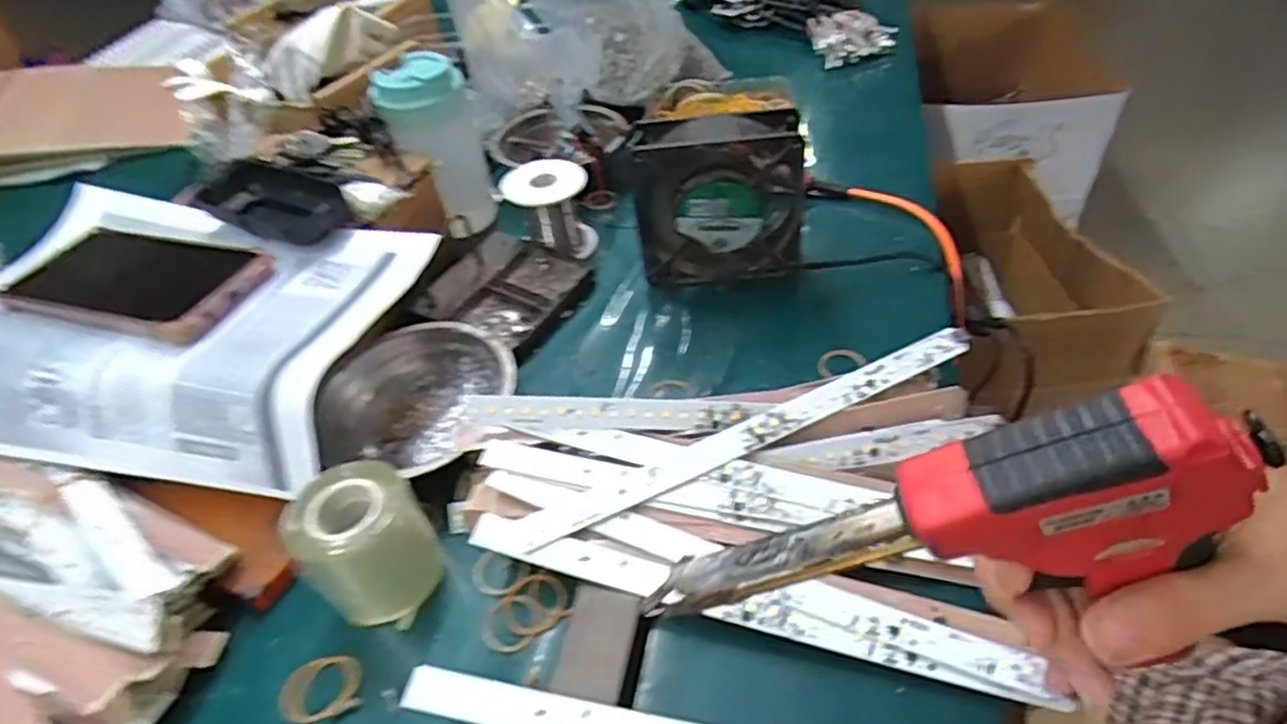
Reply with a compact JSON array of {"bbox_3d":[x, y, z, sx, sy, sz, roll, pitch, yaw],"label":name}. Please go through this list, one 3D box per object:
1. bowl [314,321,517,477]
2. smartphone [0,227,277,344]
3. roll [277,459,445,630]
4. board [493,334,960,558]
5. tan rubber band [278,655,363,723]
[{"bbox_3d":[-0.144,0.026,0.447,0.121,0.038,0.117,10,47,17],"label":"bowl"},{"bbox_3d":[-0.322,-0.053,0.433,0.163,0.014,0.081,10,47,17],"label":"smartphone"},{"bbox_3d":[-0.142,0.094,0.354,0.059,0.068,0.057,-4,45,4],"label":"roll"},{"bbox_3d":[0.063,0.041,0.386,0.285,0.007,0.024,-24,64,-13],"label":"board"},{"bbox_3d":[-0.159,0.161,0.336,0.039,0.007,0.032,-12,45,-4],"label":"tan rubber band"}]

